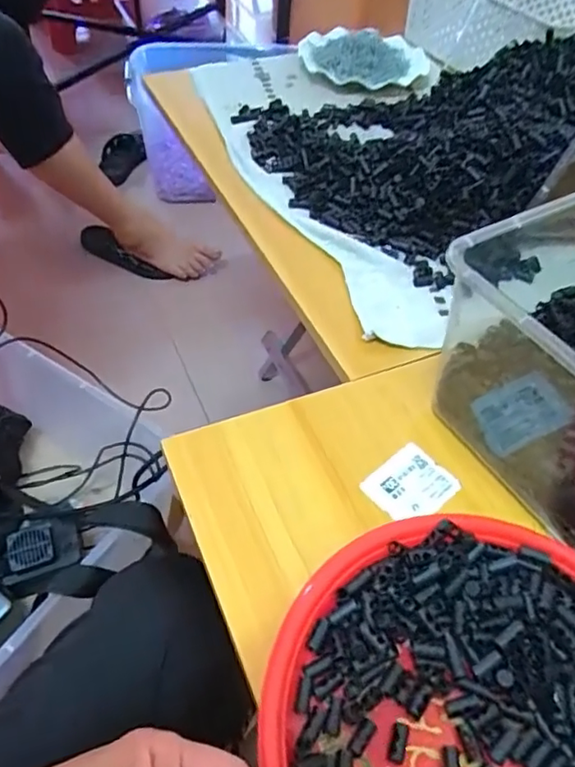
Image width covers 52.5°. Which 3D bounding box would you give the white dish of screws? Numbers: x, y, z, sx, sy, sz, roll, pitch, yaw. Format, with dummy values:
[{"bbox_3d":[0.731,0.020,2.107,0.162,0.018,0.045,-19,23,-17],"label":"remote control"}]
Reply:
[{"bbox_3d":[0.111,-0.477,0.839,0.186,0.042,0.152,4,51,-1],"label":"white dish of screws"}]

